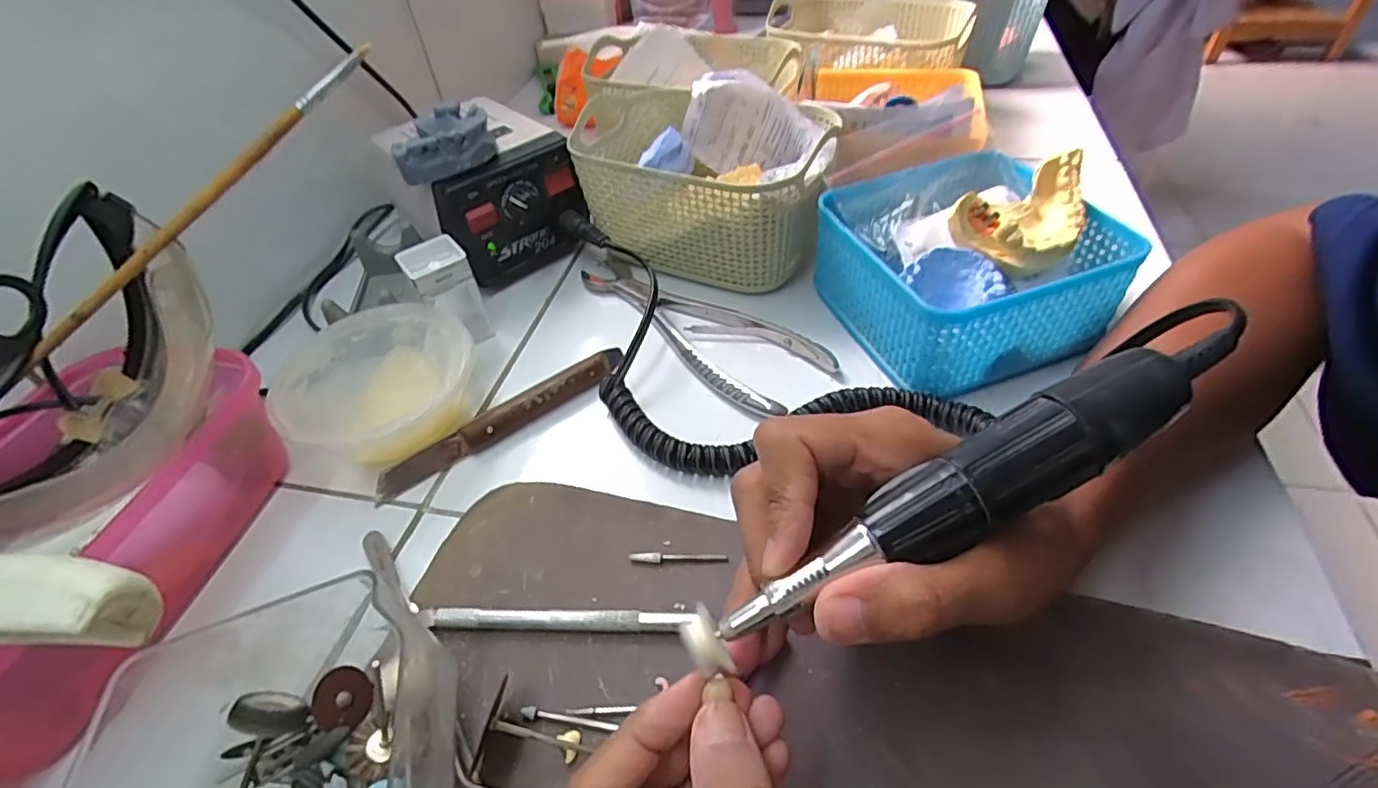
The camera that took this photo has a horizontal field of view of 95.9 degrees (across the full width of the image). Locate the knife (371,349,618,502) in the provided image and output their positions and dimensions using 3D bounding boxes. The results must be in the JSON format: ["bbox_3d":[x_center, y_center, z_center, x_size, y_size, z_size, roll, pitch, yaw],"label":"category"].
[{"bbox_3d":[-0.101,0.013,0.343,0.148,0.011,0.017,-30,50,-21],"label":"knife"}]

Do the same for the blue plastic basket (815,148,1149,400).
[{"bbox_3d":[0.157,-0.075,0.356,0.133,0.063,0.127,-15,47,-8],"label":"blue plastic basket"}]

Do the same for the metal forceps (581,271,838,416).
[{"bbox_3d":[-0.002,-0.045,0.391,0.187,0.010,0.059,32,58,31],"label":"metal forceps"}]

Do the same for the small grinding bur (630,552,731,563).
[{"bbox_3d":[-0.005,0.073,0.279,0.044,0.004,0.005,-2,46,5],"label":"small grinding bur"}]

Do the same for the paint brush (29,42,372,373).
[{"bbox_3d":[-0.215,-0.086,0.276,0.196,0.009,0.009,-46,54,-4],"label":"paint brush"}]

